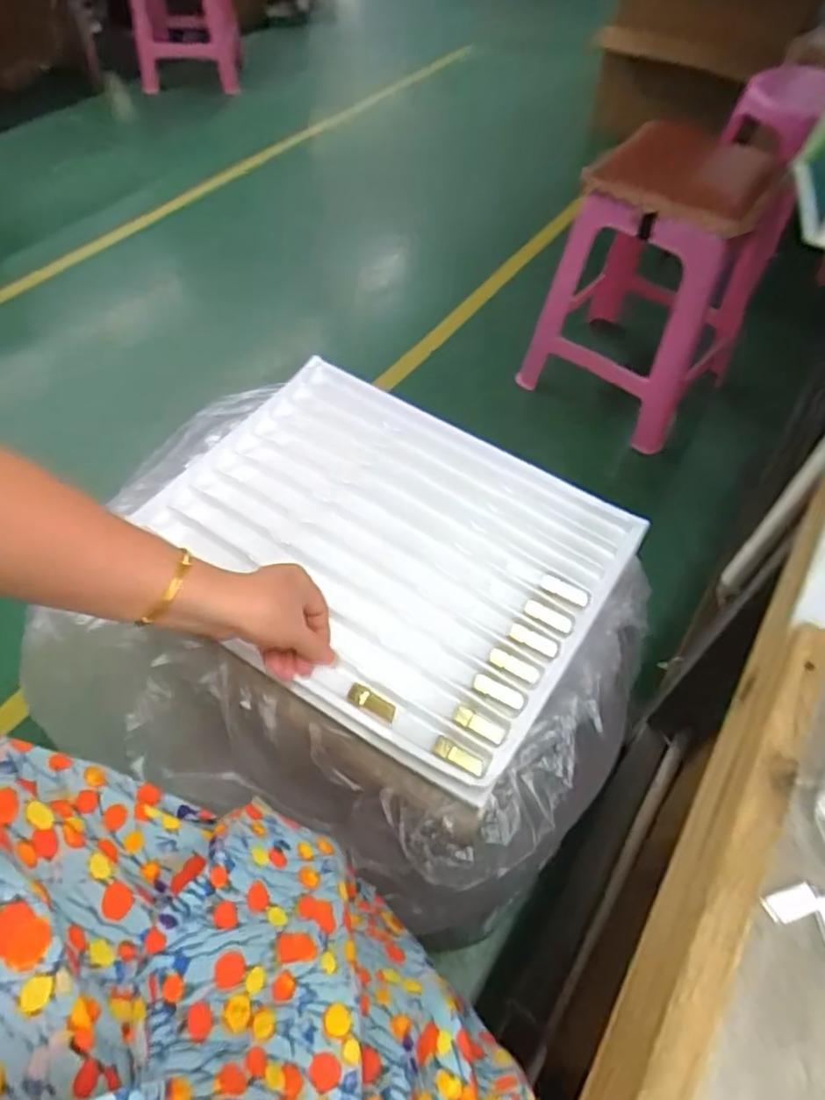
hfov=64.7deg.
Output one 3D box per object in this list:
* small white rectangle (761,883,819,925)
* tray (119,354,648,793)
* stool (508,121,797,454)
[{"bbox_3d":[0.171,0.160,0.294,0.023,0.004,0.012,-15,55,-12],"label":"small white rectangle"},{"bbox_3d":[-0.027,-0.014,0.620,0.406,0.018,0.322,30,58,19],"label":"tray"},{"bbox_3d":[0.486,-0.546,1.319,0.351,0.486,0.346,35,60,22],"label":"stool"}]

